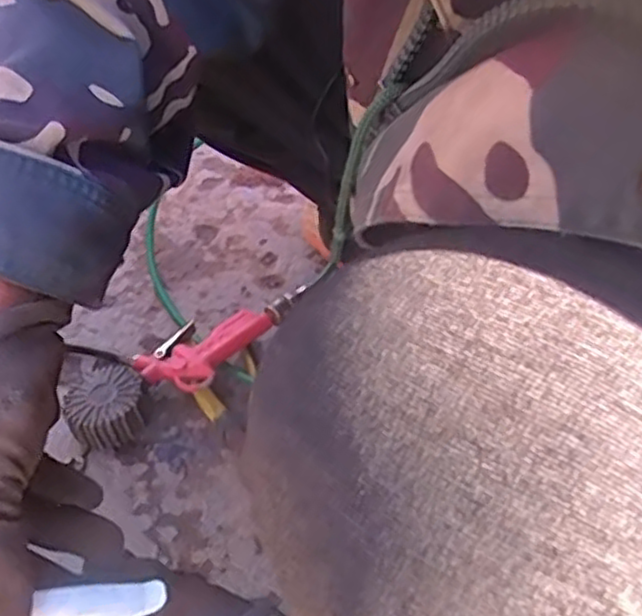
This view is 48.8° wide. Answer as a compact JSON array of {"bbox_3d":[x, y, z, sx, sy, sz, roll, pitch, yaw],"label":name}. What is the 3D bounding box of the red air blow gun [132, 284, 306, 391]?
[{"bbox_3d":[-0.088,0.028,0.684,0.175,0.040,0.075,-34,52,-29],"label":"red air blow gun"}]

